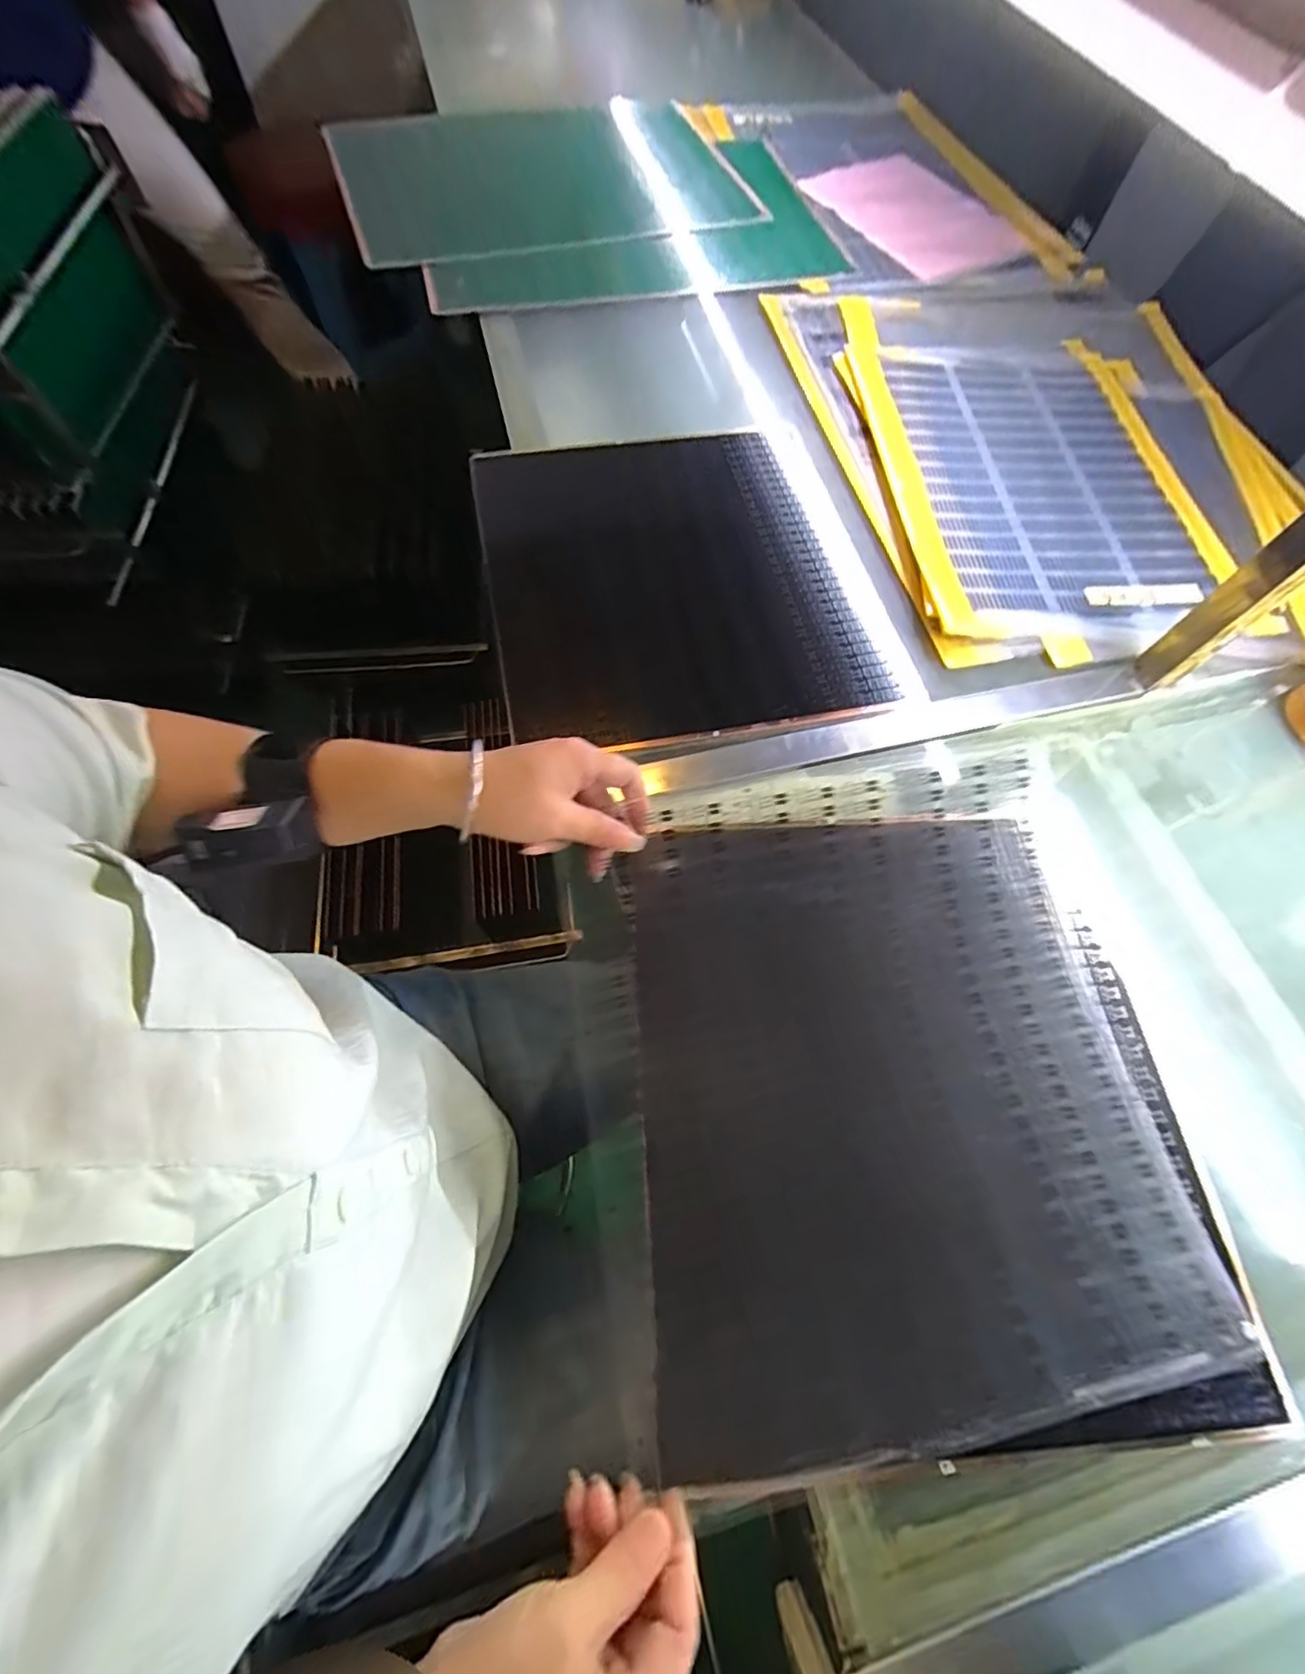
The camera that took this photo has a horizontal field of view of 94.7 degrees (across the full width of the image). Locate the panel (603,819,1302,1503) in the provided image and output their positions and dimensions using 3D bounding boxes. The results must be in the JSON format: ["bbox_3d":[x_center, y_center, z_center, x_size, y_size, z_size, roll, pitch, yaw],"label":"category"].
[{"bbox_3d":[0.161,0.146,0.376,0.335,0.061,0.378,-3,66,-3],"label":"panel"}]

